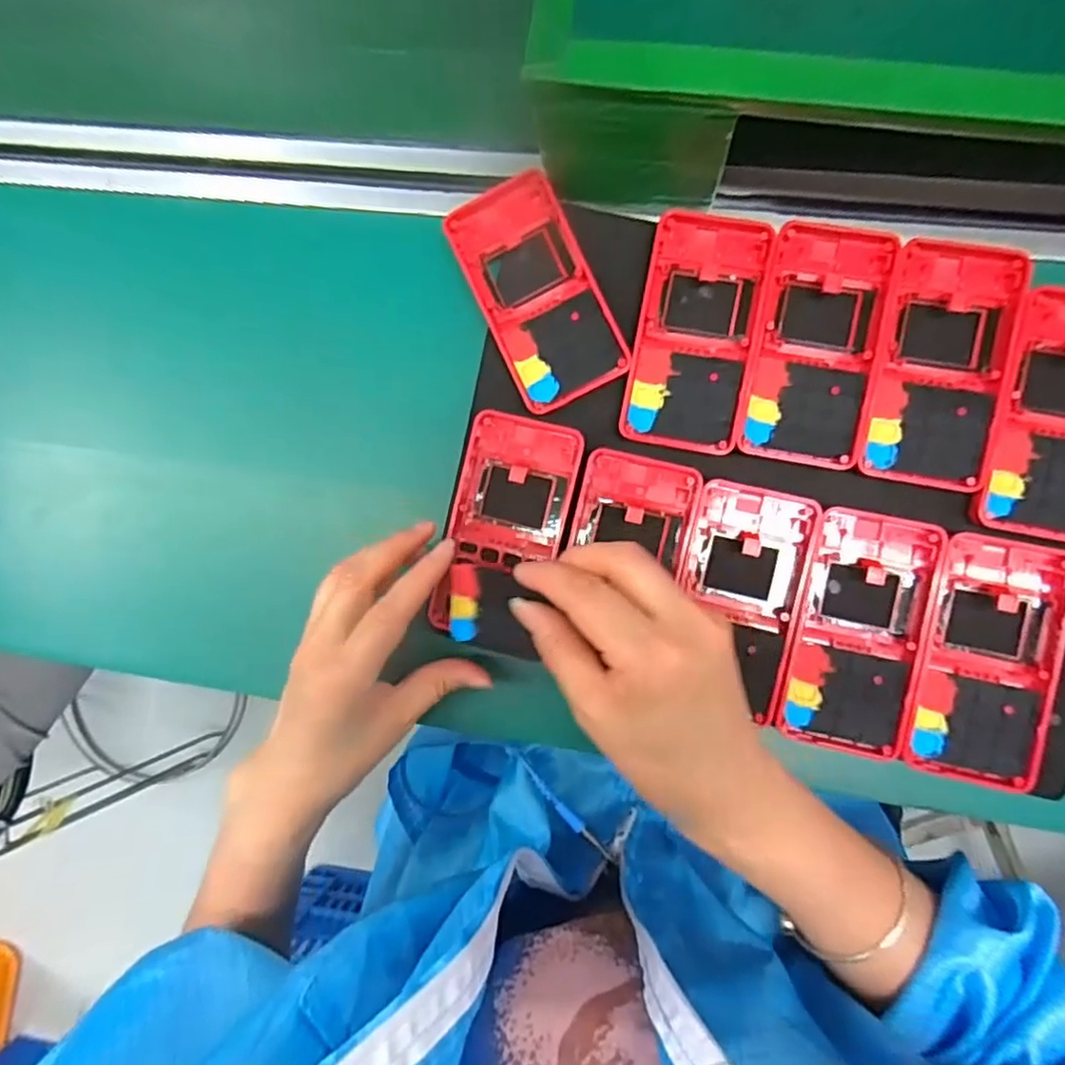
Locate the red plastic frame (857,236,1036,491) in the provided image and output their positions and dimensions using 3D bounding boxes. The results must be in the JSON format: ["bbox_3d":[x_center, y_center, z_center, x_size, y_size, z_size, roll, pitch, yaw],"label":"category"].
[{"bbox_3d":[0.207,-0.087,0.332,0.061,0.011,0.122,11,90,7],"label":"red plastic frame"}]

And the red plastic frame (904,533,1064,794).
[{"bbox_3d":[0.229,0.064,0.326,0.061,0.010,0.122,12,90,7],"label":"red plastic frame"}]

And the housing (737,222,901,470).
[{"bbox_3d":[0.148,-0.099,0.343,0.061,0.011,0.123,11,90,7],"label":"housing"}]

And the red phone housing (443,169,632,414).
[{"bbox_3d":[0.002,-0.132,0.361,0.063,0.015,0.122,-25,86,5],"label":"red phone housing"}]

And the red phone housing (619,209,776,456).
[{"bbox_3d":[0.088,-0.108,0.352,0.061,0.016,0.123,11,90,7],"label":"red phone housing"}]

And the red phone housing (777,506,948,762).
[{"bbox_3d":[0.170,0.051,0.341,0.061,0.015,0.120,12,90,7],"label":"red phone housing"}]

